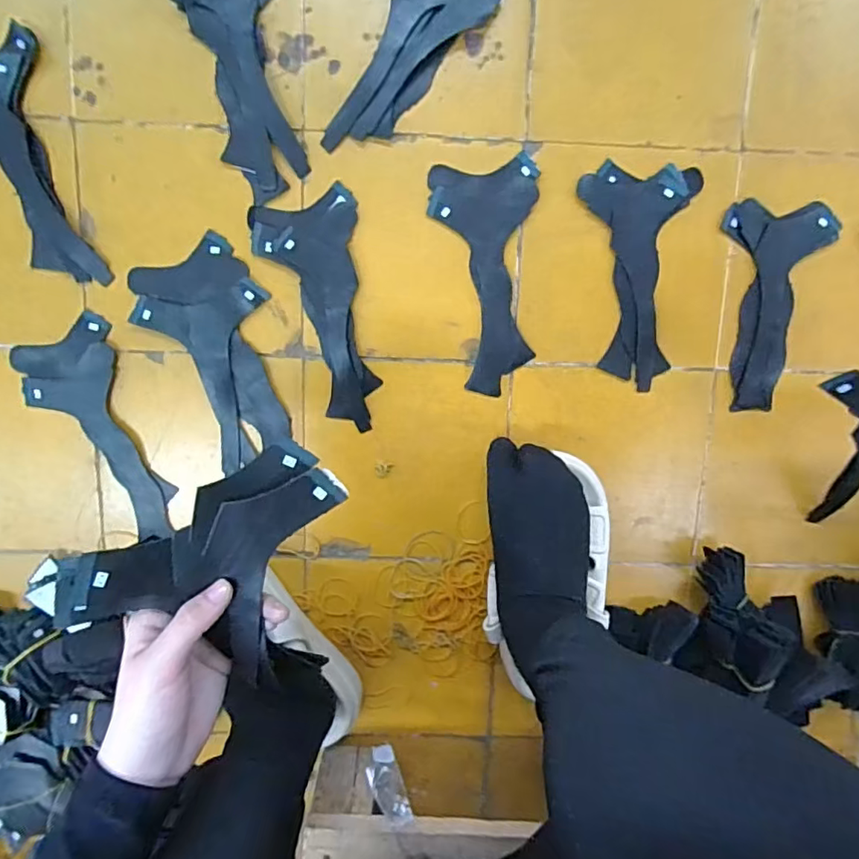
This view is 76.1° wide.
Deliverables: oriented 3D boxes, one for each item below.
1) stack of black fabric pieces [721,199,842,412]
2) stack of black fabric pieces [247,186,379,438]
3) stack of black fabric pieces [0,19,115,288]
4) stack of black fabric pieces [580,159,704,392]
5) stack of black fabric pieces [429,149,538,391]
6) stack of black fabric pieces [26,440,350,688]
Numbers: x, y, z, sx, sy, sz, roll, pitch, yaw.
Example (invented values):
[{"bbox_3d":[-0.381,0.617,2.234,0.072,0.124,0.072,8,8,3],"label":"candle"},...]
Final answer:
[{"bbox_3d":[0.325,-0.115,0.525,0.100,0.008,0.192,3,99,-2],"label":"stack of black fabric pieces"},{"bbox_3d":[-0.099,-0.105,0.511,0.091,0.009,0.211,-10,99,1],"label":"stack of black fabric pieces"},{"bbox_3d":[-0.365,-0.228,0.479,0.097,0.028,0.208,-13,99,1],"label":"stack of black fabric pieces"},{"bbox_3d":[0.196,-0.142,0.518,0.099,0.007,0.198,0,99,-1],"label":"stack of black fabric pieces"},{"bbox_3d":[0.056,-0.139,0.516,0.096,0.006,0.207,-5,99,0],"label":"stack of black fabric pieces"},{"bbox_3d":[-0.130,0.064,0.318,0.119,0.030,0.140,33,91,-25],"label":"stack of black fabric pieces"}]

